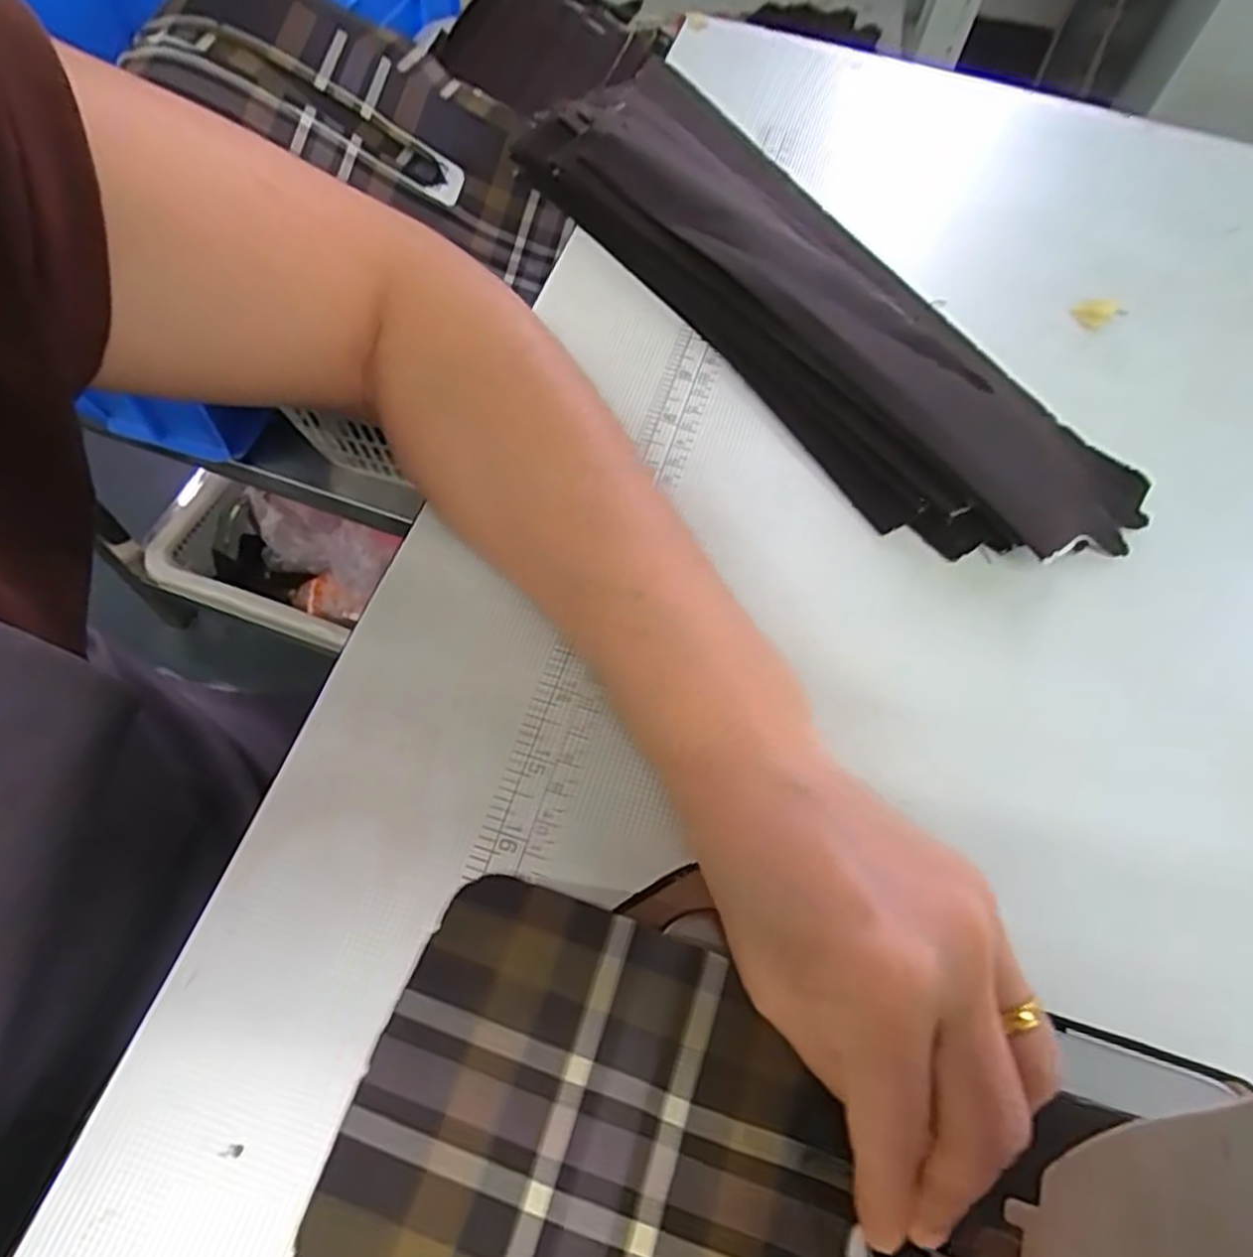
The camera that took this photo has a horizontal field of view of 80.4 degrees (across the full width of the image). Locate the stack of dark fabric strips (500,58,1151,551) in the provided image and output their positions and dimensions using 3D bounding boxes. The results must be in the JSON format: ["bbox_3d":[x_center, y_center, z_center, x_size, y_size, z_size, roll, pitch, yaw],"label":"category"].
[{"bbox_3d":[0.075,-0.162,0.335,0.115,0.032,0.344,-30,68,-18],"label":"stack of dark fabric strips"}]

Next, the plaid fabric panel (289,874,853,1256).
[{"bbox_3d":[-0.010,0.136,0.187,0.120,0.012,0.114,17,63,12],"label":"plaid fabric panel"}]

